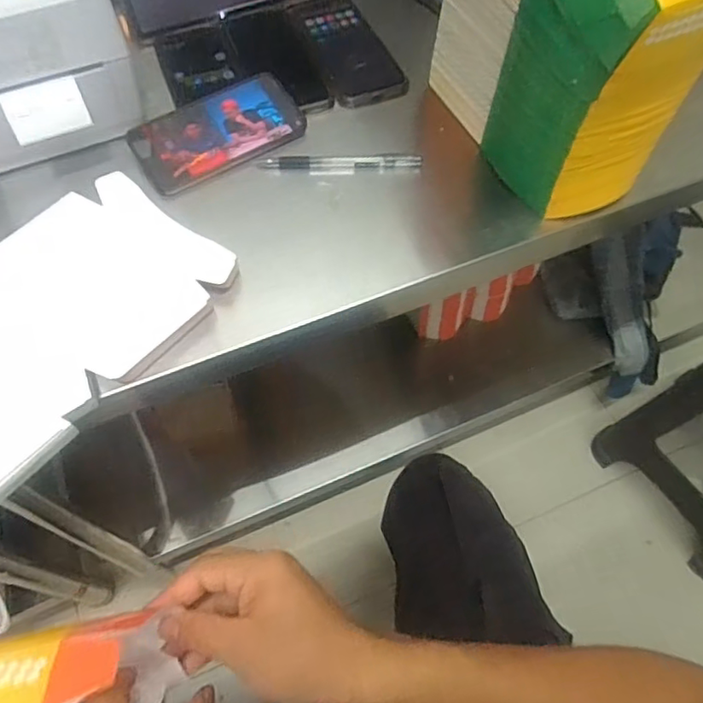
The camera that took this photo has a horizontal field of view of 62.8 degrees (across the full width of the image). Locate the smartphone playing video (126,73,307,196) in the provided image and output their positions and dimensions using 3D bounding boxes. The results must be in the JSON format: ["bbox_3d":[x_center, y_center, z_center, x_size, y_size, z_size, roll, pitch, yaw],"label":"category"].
[{"bbox_3d":[-0.128,-0.214,0.558,0.159,0.007,0.082,-29,80,-13],"label":"smartphone playing video"}]

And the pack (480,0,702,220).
[{"bbox_3d":[0.197,-0.226,0.448,0.107,0.223,0.114,-19,63,-11],"label":"pack"}]

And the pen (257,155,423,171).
[{"bbox_3d":[-0.010,-0.181,0.552,0.153,0.008,0.013,-2,61,-1],"label":"pen"}]

